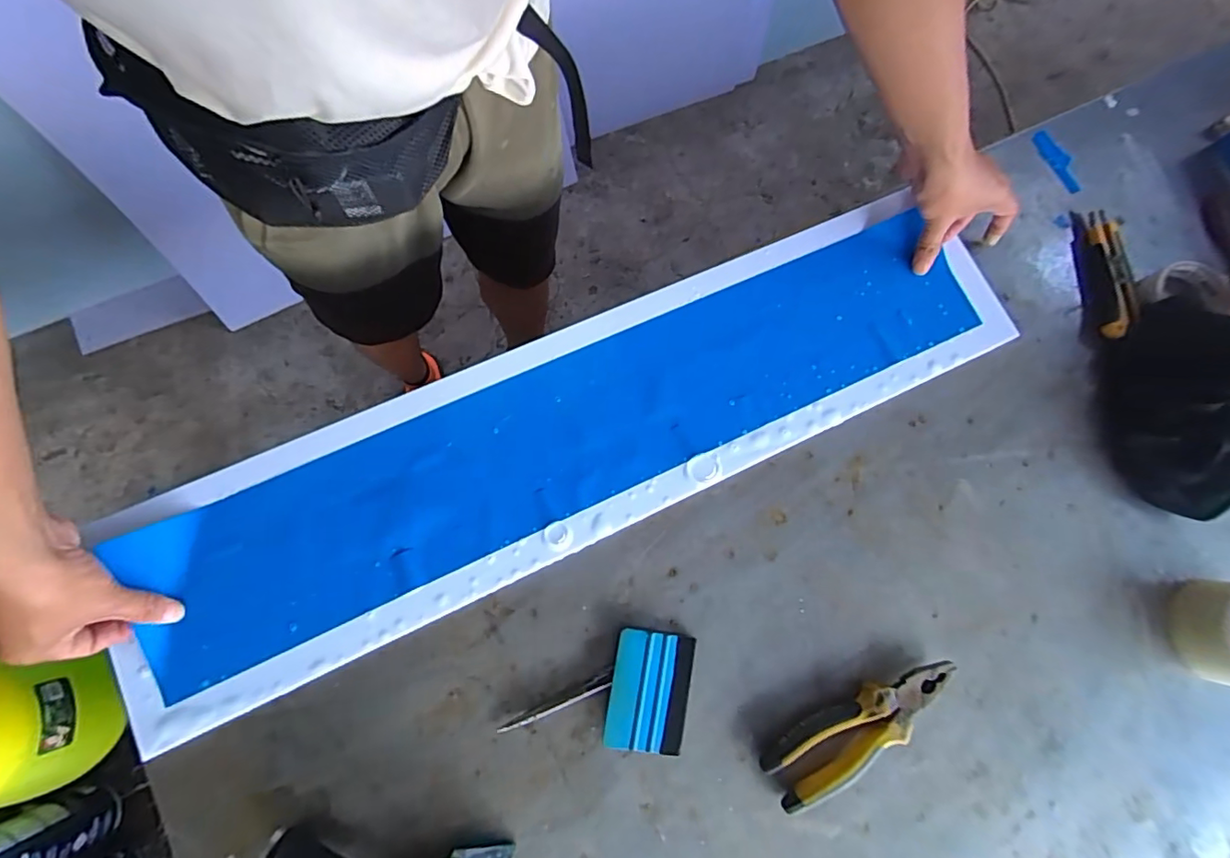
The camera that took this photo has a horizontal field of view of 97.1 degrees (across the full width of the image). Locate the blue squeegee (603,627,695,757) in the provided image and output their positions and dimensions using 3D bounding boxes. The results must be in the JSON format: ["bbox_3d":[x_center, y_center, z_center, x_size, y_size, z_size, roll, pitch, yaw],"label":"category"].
[{"bbox_3d":[0.031,0.229,0.477,0.069,0.016,0.097,11,79,1],"label":"blue squeegee"}]

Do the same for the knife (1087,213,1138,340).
[{"bbox_3d":[0.543,-0.171,0.593,0.030,0.026,0.157,9,79,0],"label":"knife"}]

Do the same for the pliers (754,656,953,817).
[{"bbox_3d":[0.217,0.259,0.477,0.187,0.024,0.055,-28,81,-6],"label":"pliers"}]

